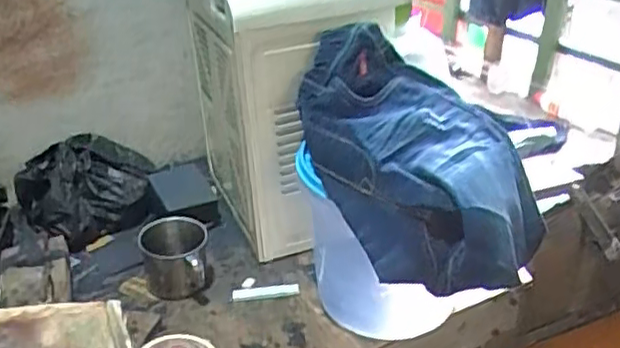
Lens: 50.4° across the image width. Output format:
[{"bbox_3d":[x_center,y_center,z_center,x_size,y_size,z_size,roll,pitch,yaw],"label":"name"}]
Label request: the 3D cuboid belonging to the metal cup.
[{"bbox_3d":[-0.167,0.106,0.815,0.082,0.070,0.081,-6,30,-5],"label":"metal cup"}]

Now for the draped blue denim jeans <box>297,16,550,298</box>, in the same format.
[{"bbox_3d":[0.108,-0.025,0.680,0.202,0.161,0.270,-15,32,-19],"label":"draped blue denim jeans"}]

